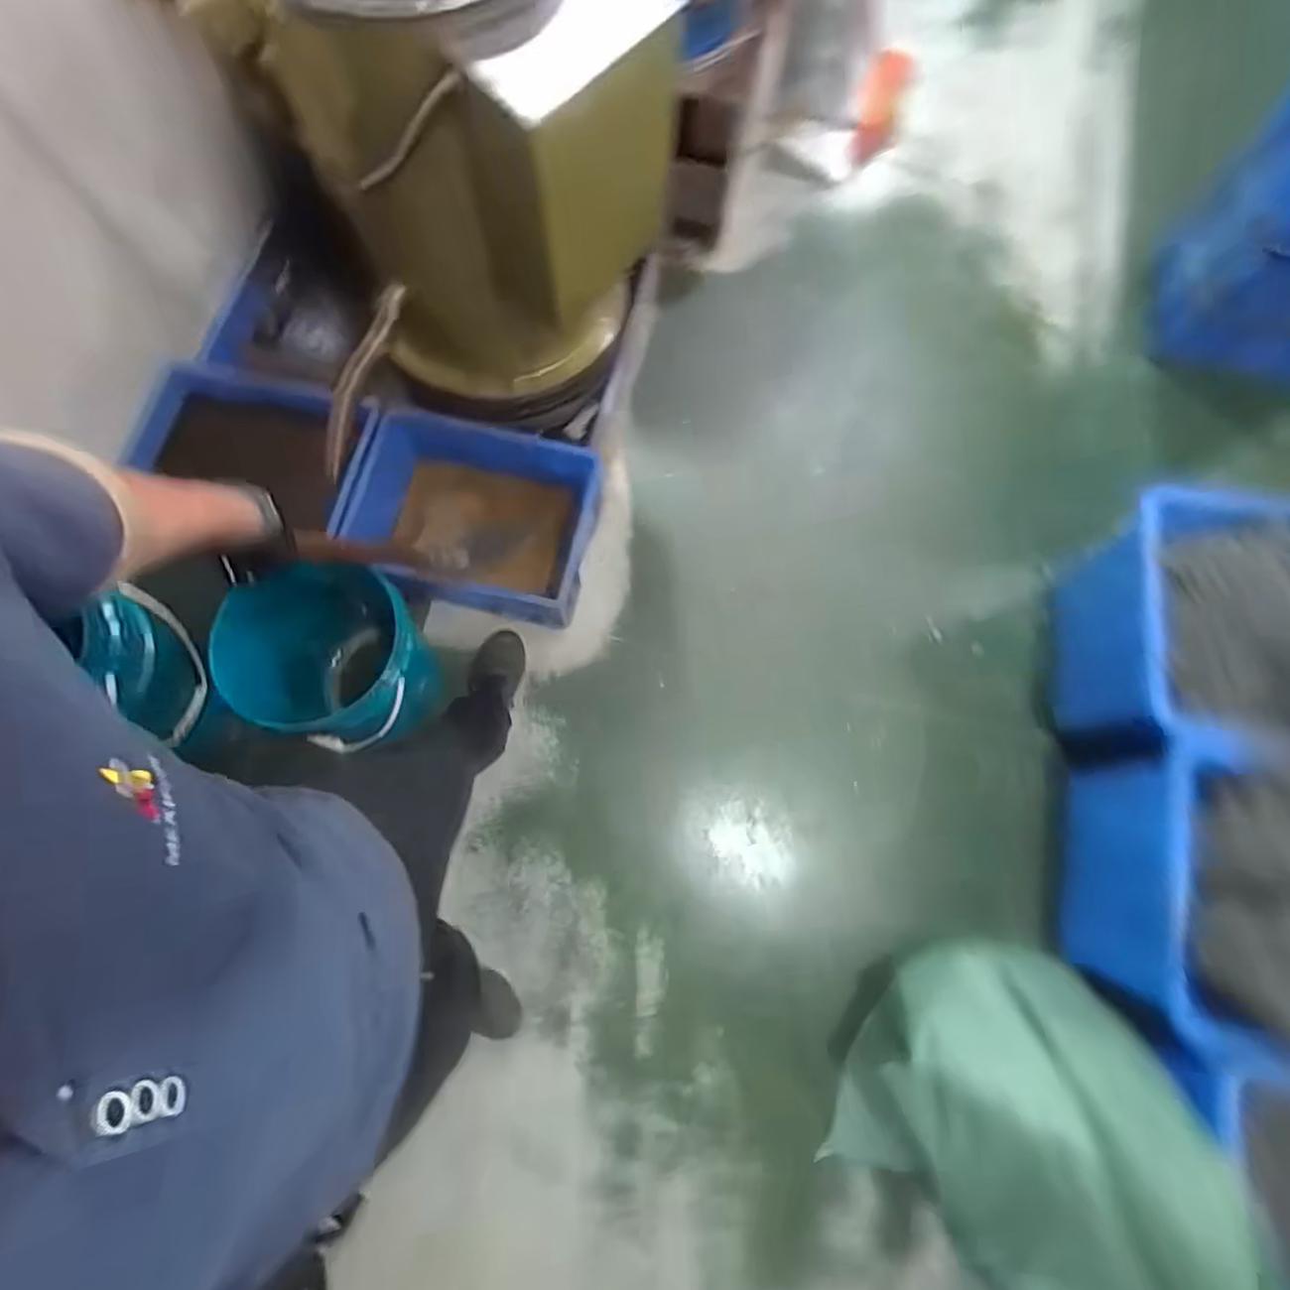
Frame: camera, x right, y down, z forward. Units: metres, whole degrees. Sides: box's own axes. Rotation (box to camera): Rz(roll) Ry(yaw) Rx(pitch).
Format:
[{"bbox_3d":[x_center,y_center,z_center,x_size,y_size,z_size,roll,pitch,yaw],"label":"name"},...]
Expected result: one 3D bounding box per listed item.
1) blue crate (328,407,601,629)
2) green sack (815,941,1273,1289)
[{"bbox_3d":[-0.343,-0.268,1.386,0.463,0.215,0.368,9,76,0],"label":"blue crate"},{"bbox_3d":[0.569,0.776,1.017,0.396,0.468,0.501,-8,76,-4],"label":"green sack"}]

